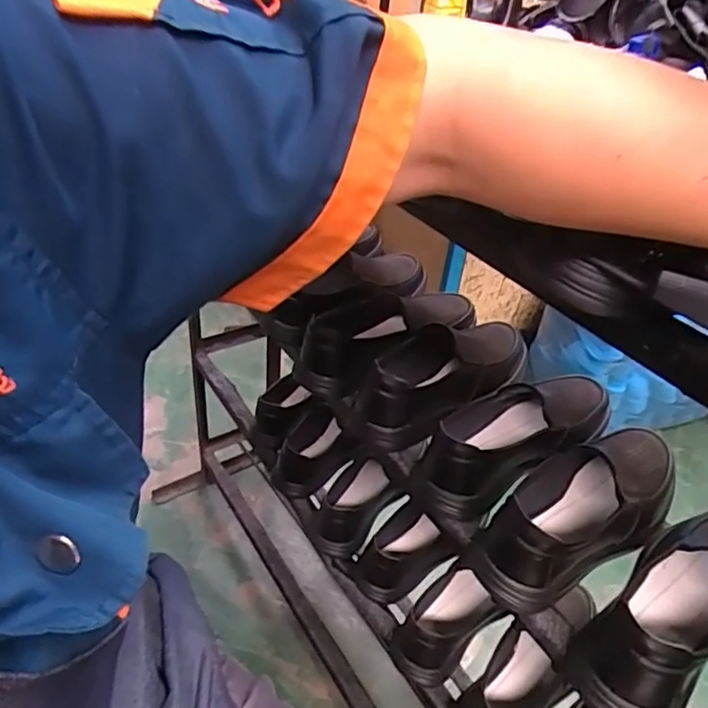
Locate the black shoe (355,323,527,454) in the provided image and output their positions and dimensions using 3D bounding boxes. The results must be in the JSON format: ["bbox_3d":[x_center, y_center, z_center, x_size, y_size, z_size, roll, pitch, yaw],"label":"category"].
[{"bbox_3d":[0.111,0.020,0.701,0.255,0.084,0.100,-25,48,-34],"label":"black shoe"}]

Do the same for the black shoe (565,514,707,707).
[{"bbox_3d":[0.284,0.207,0.486,0.243,0.087,0.082,-20,45,-30],"label":"black shoe"}]

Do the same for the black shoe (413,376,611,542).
[{"bbox_3d":[0.181,0.089,0.636,0.251,0.088,0.108,-24,47,-33],"label":"black shoe"}]

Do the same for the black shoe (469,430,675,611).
[{"bbox_3d":[0.229,0.145,0.567,0.260,0.076,0.097,-21,45,-31],"label":"black shoe"}]

